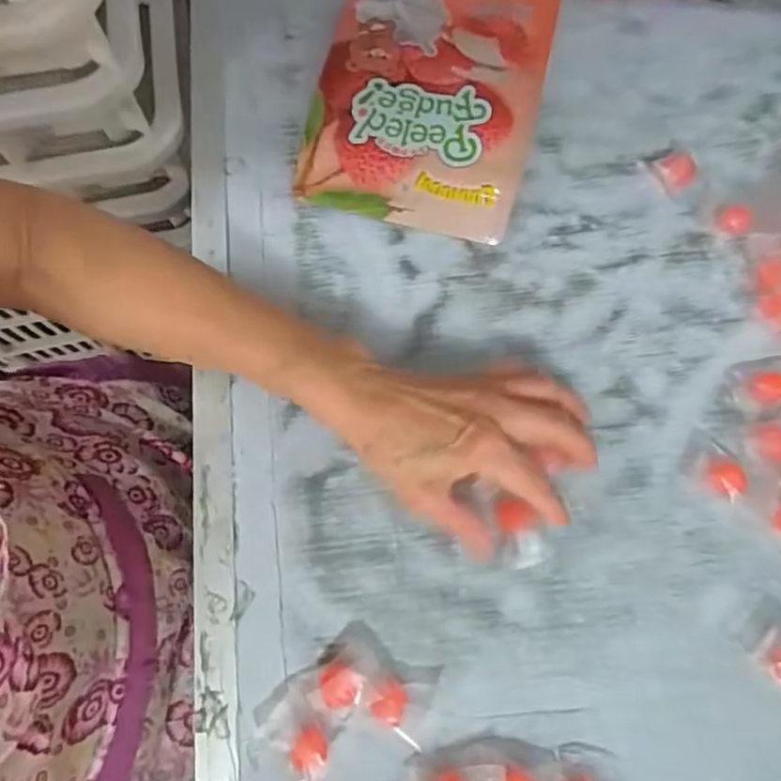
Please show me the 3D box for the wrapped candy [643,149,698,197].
[{"bbox_3d":[0.206,-0.162,0.424,0.029,0.014,0.035,-27,74,-7],"label":"wrapped candy"}]

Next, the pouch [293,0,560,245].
[{"bbox_3d":[0.037,-0.254,0.445,0.158,0.032,0.278,13,73,5],"label":"pouch"}]

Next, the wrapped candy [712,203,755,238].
[{"bbox_3d":[0.245,-0.122,0.413,0.023,0.012,0.025,0,73,1],"label":"wrapped candy"}]

